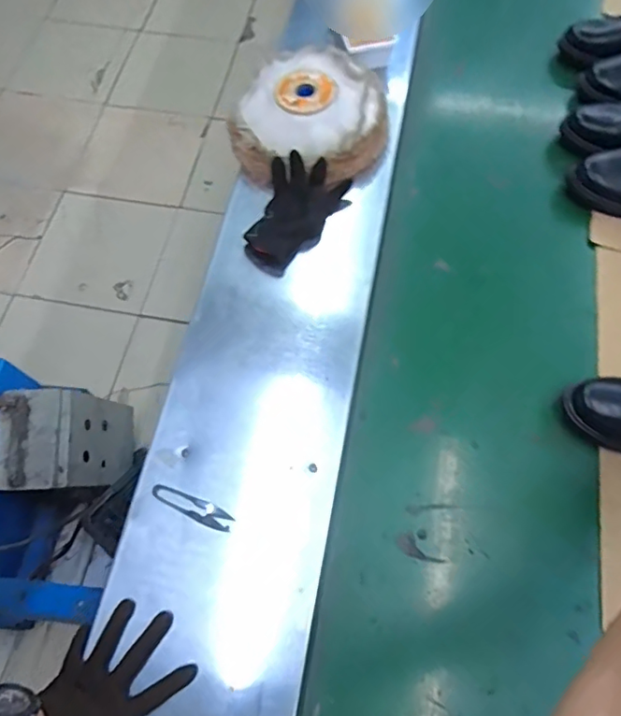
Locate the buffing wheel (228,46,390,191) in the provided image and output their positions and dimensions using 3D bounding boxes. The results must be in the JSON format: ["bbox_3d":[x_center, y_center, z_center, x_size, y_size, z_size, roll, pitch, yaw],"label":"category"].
[{"bbox_3d":[0.003,-0.372,0.810,0.226,0.068,0.234,-1,66,1],"label":"buffing wheel"}]

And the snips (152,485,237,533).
[{"bbox_3d":[-0.138,0.175,0.619,0.099,0.009,0.024,19,68,10],"label":"snips"}]

